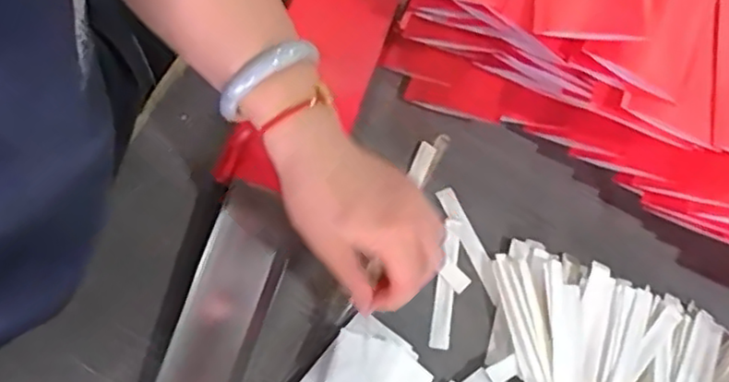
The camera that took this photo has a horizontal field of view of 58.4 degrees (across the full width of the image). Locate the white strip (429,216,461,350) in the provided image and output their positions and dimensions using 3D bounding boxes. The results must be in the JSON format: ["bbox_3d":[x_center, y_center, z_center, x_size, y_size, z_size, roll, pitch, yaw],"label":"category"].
[{"bbox_3d":[0.059,0.066,0.468,0.014,0.004,0.092,9,76,1],"label":"white strip"}]

